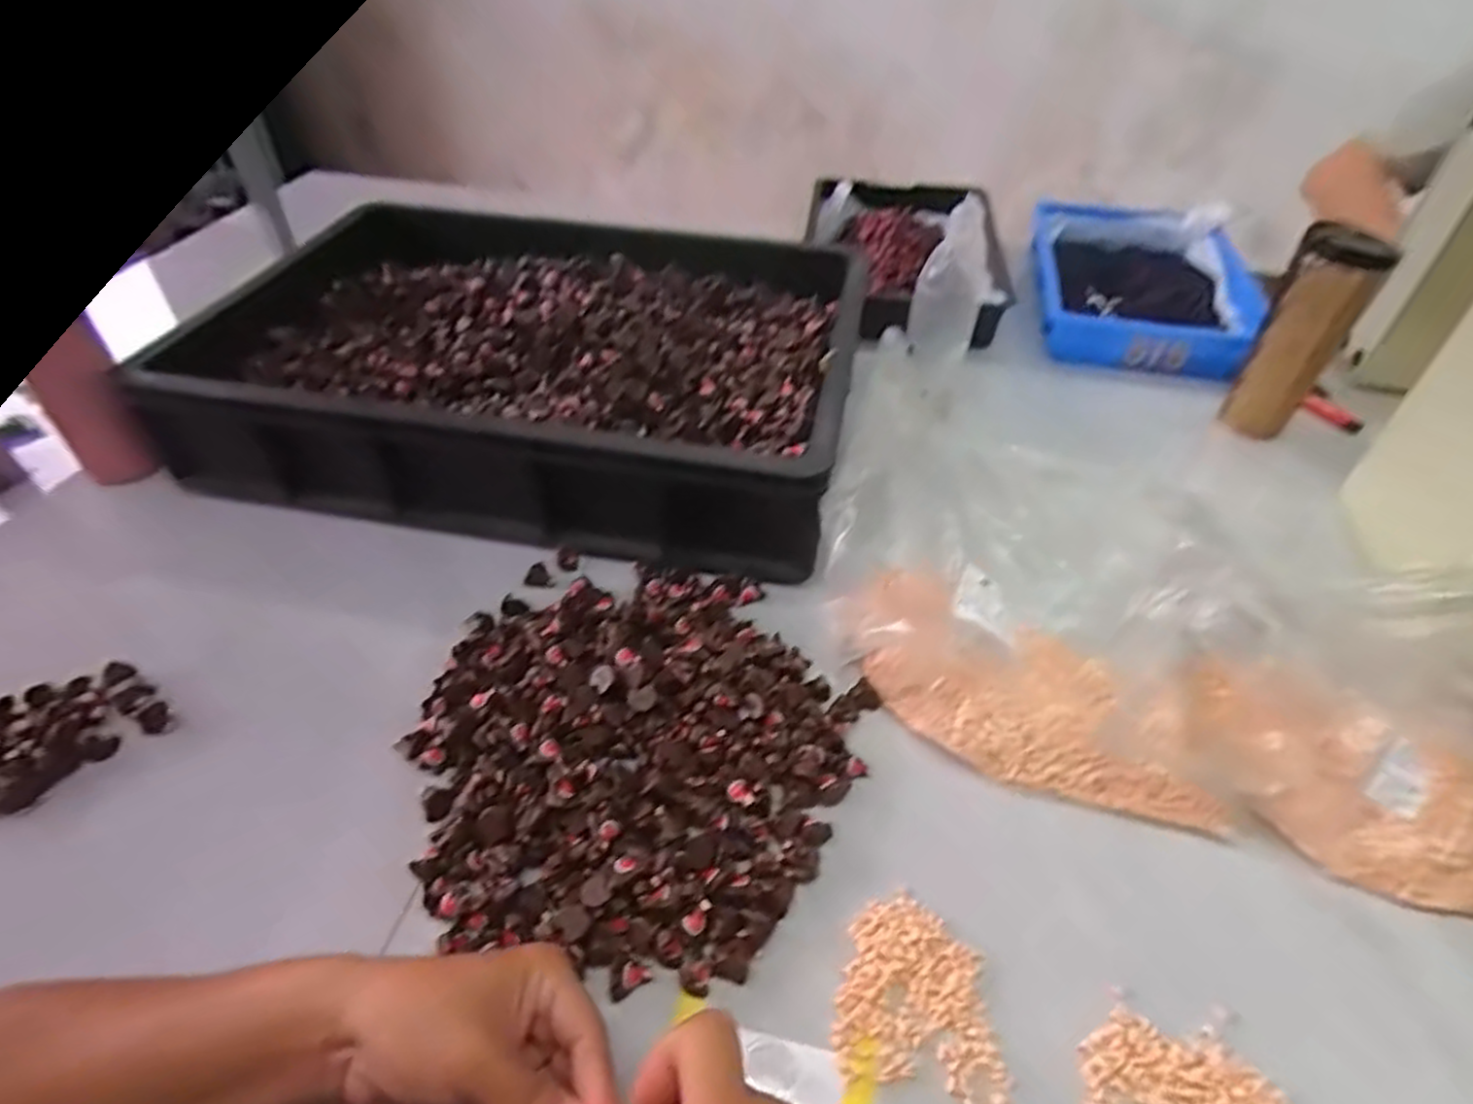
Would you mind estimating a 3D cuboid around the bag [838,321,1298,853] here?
[{"bbox_3d":[0.220,-0.019,0.595,0.270,0.109,0.390,9,45,10],"label":"bag"}]

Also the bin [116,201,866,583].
[{"bbox_3d":[-0.199,-0.192,0.758,0.608,0.131,0.429,8,45,9],"label":"bin"}]

